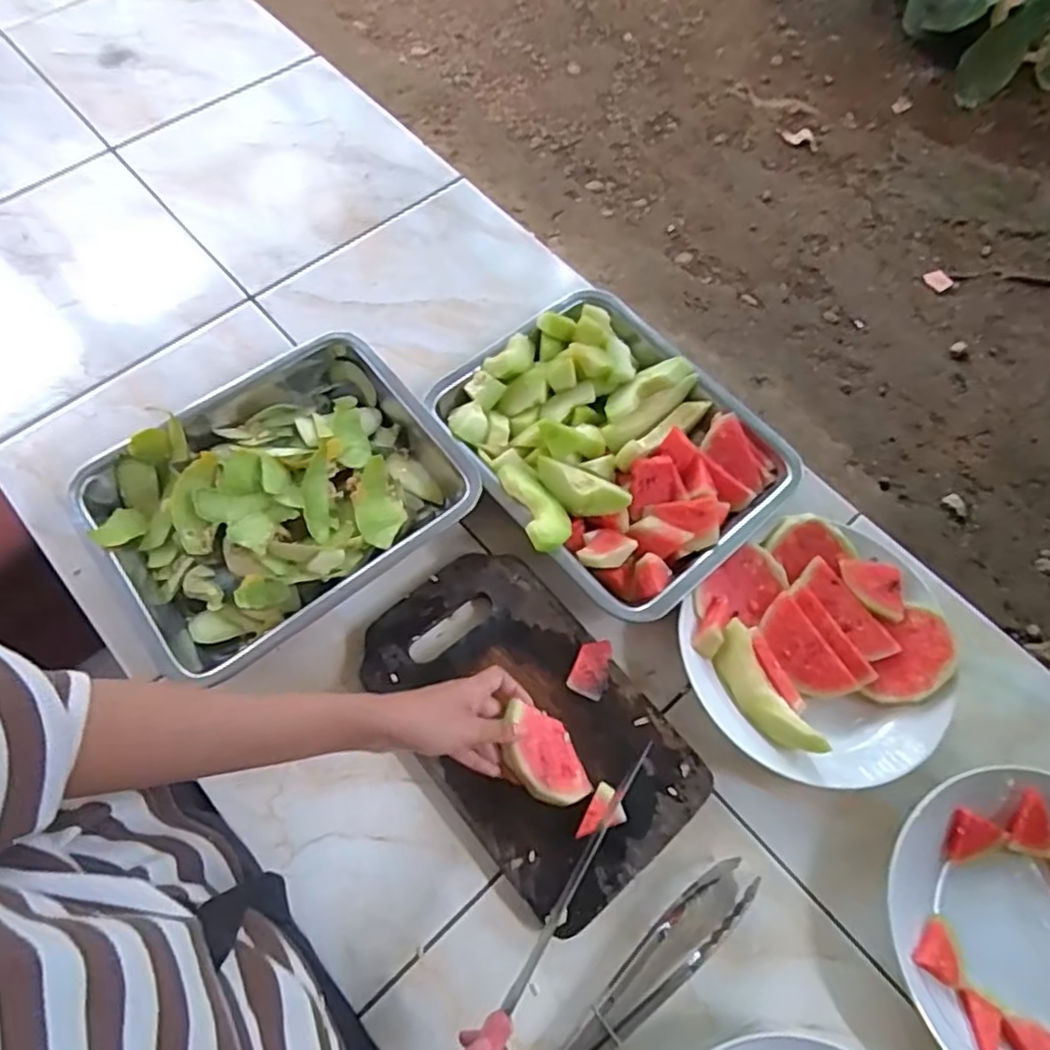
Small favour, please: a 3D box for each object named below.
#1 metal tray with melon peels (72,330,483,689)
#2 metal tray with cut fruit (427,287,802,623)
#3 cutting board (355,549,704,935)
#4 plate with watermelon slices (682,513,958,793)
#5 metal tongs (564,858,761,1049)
[{"bbox_3d":[-0.218,-0.026,0.614,0.298,0.050,0.239,-34,72,-16],"label":"metal tray with melon peels"},{"bbox_3d":[0.087,-0.081,0.636,0.252,0.047,0.298,-33,71,-16],"label":"metal tray with cut fruit"},{"bbox_3d":[0.000,0.154,0.550,0.167,0.015,0.282,-36,72,-17],"label":"cutting board"},{"bbox_3d":[0.249,0.103,0.573,0.211,0.041,0.199,1,66,-2],"label":"plate with watermelon slices"},{"bbox_3d":[0.087,0.321,0.486,0.205,0.016,0.040,-35,72,-16],"label":"metal tongs"}]

